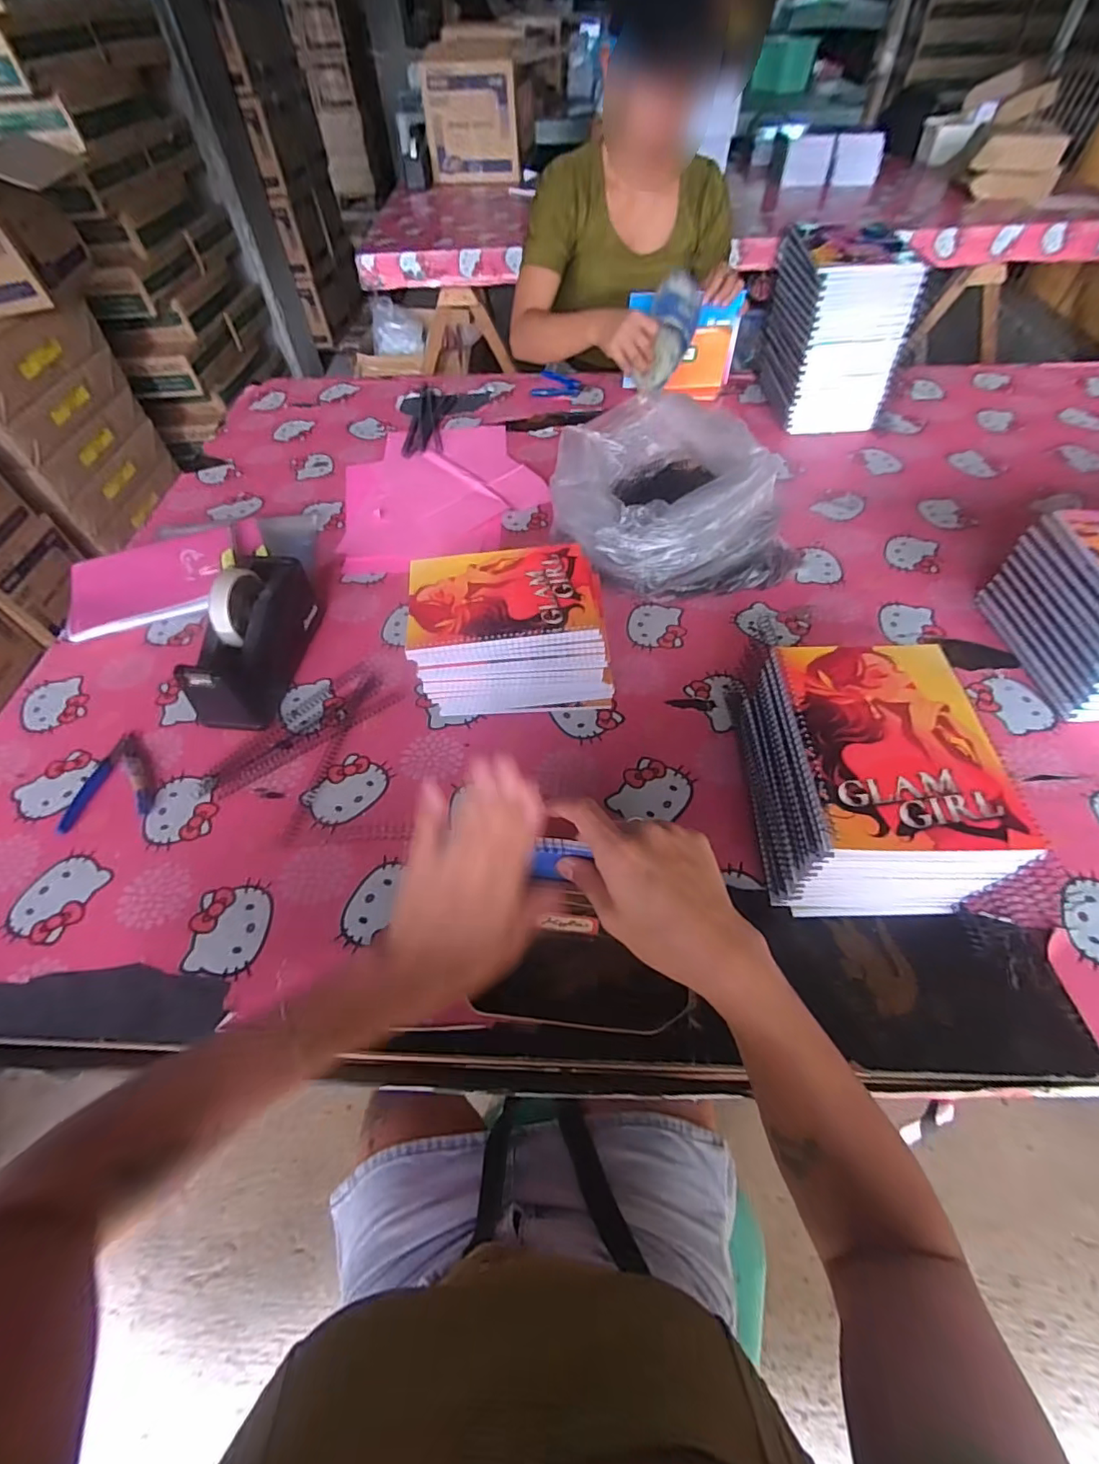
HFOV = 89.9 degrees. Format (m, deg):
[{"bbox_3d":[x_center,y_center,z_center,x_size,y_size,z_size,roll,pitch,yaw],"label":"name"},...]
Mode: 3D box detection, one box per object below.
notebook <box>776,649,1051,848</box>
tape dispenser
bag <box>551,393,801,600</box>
[{"bbox_3d":[0.277,0.003,0.444,0.149,0.007,0.192,0,55,2],"label":"notebook"},{"bbox_3d":[-0.342,-0.112,0.636,0.073,0.115,0.222,4,56,5],"label":"tape dispenser"},{"bbox_3d":[0.172,-0.323,0.737,0.317,0.161,0.278,6,56,6],"label":"bag"}]

